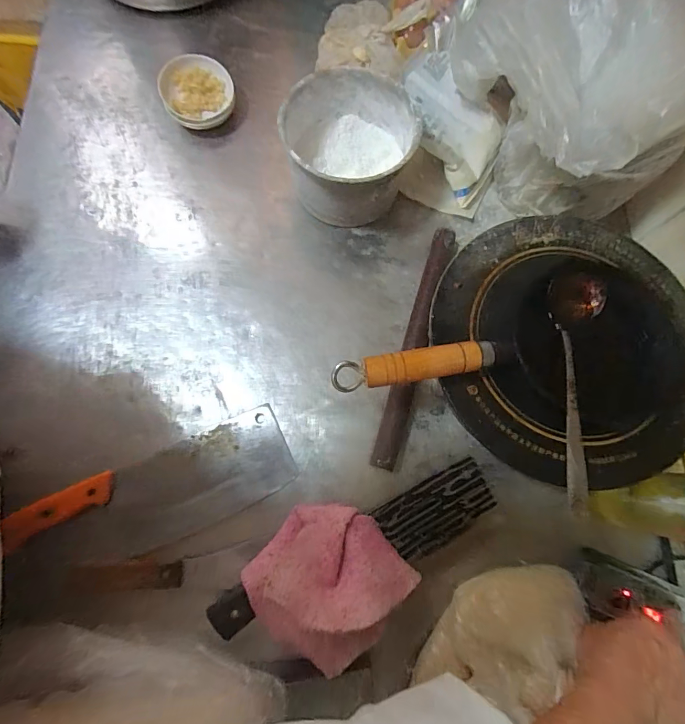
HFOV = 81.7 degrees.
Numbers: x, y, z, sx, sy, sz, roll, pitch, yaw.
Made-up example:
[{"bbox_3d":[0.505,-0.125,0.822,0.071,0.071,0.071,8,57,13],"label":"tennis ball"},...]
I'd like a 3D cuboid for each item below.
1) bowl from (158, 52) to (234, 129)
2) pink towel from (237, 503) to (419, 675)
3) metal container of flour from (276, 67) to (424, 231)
[{"bbox_3d":[-0.190,-0.354,0.525,0.089,0.046,0.082,1,74,-2],"label":"bowl"},{"bbox_3d":[-0.020,0.196,0.360,0.135,0.098,0.113,-36,79,-11],"label":"pink towel"},{"bbox_3d":[0.006,-0.249,0.481,0.146,0.099,0.148,1,74,-2],"label":"metal container of flour"}]

